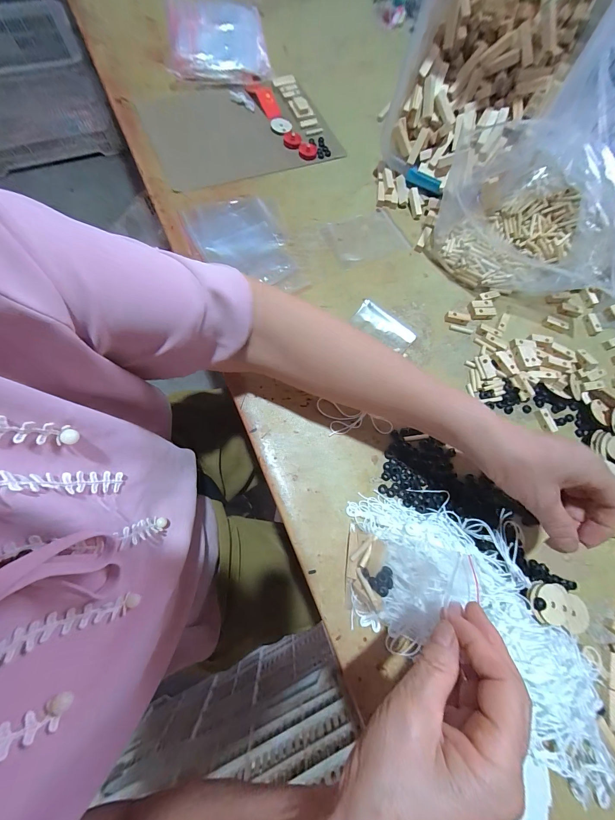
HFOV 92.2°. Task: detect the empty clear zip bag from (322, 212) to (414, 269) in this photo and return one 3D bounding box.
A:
[{"bbox_3d":[0.088,-0.253,0.437,0.115,0.007,0.084,-22,73,-11],"label":"empty clear zip bag"}]

